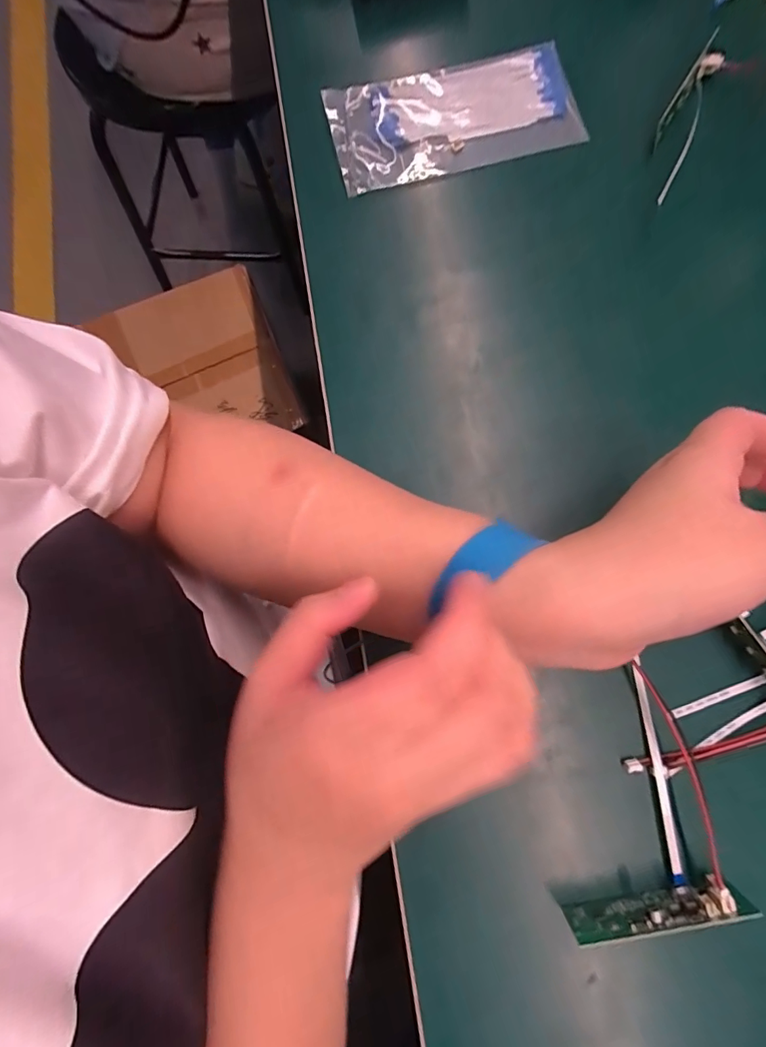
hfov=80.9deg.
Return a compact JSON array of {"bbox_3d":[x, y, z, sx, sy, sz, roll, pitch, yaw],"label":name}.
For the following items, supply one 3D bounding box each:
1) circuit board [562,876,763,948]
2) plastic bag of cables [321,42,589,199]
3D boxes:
[{"bbox_3d":[0.129,0.183,0.215,0.080,0.024,0.012,-14,80,-1],"label":"circuit board"},{"bbox_3d":[0.045,-0.265,0.294,0.157,0.014,0.072,-14,80,-1],"label":"plastic bag of cables"}]

